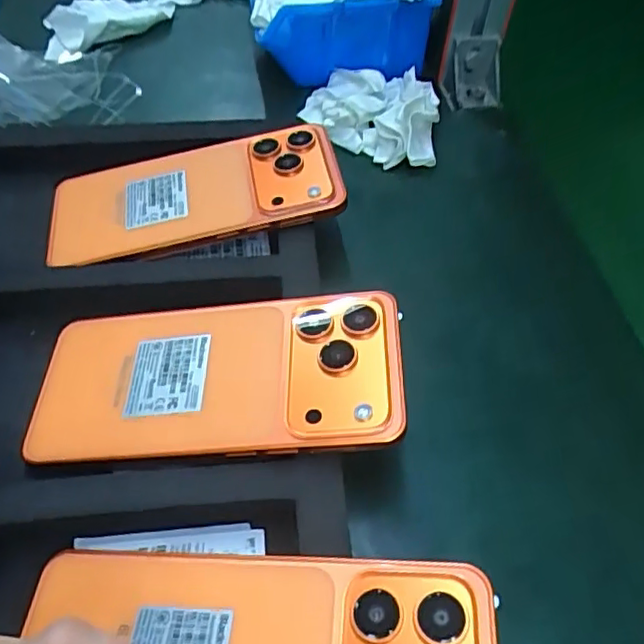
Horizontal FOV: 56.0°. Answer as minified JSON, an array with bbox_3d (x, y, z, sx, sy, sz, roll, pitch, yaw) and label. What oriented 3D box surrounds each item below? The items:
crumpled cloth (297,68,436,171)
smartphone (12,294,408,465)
[{"bbox_3d":[0.035,-0.149,0.426,0.092,0.032,0.082,7,53,6],"label":"crumpled cloth"},{"bbox_3d":[-0.046,0.023,0.266,0.158,0.008,0.075,-6,55,7],"label":"smartphone"}]

